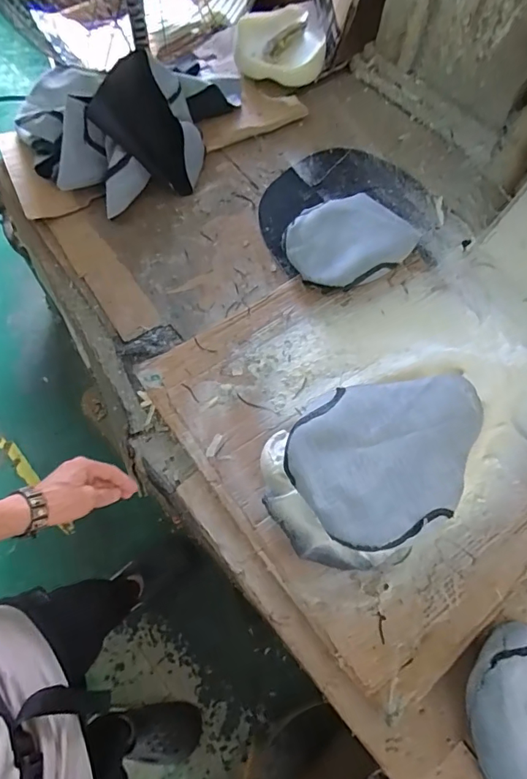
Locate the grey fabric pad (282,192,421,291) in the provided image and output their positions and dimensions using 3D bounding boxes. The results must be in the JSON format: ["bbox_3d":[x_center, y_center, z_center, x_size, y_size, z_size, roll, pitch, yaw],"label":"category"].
[{"bbox_3d":[0.148,-0.268,0.811,0.223,0.046,0.173,-24,68,-14],"label":"grey fabric pad"}]

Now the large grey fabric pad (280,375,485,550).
[{"bbox_3d":[0.176,0.070,0.574,0.297,0.028,0.186,-16,64,-28],"label":"large grey fabric pad"}]

